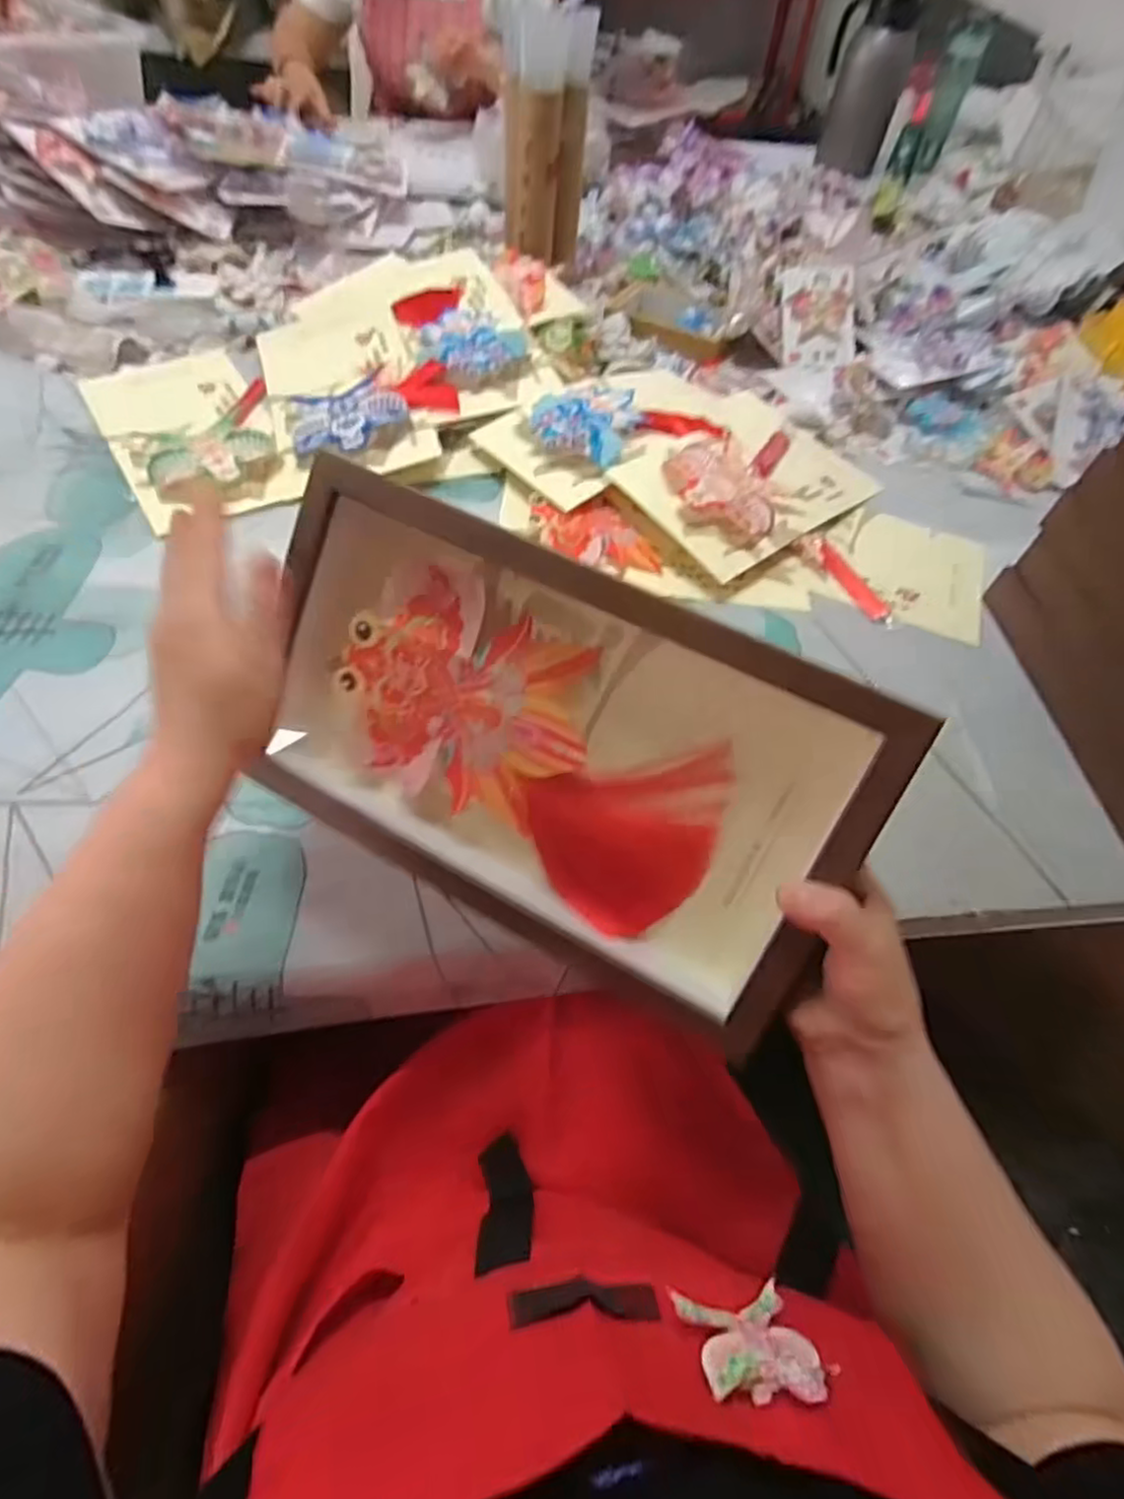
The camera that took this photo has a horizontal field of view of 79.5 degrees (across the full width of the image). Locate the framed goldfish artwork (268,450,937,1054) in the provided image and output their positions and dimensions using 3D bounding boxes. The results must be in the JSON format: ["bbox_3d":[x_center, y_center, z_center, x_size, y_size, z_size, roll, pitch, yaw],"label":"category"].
[{"bbox_3d":[-0.014,-0.002,0.375,0.339,0.201,0.054,26,20,12],"label":"framed goldfish artwork"}]

